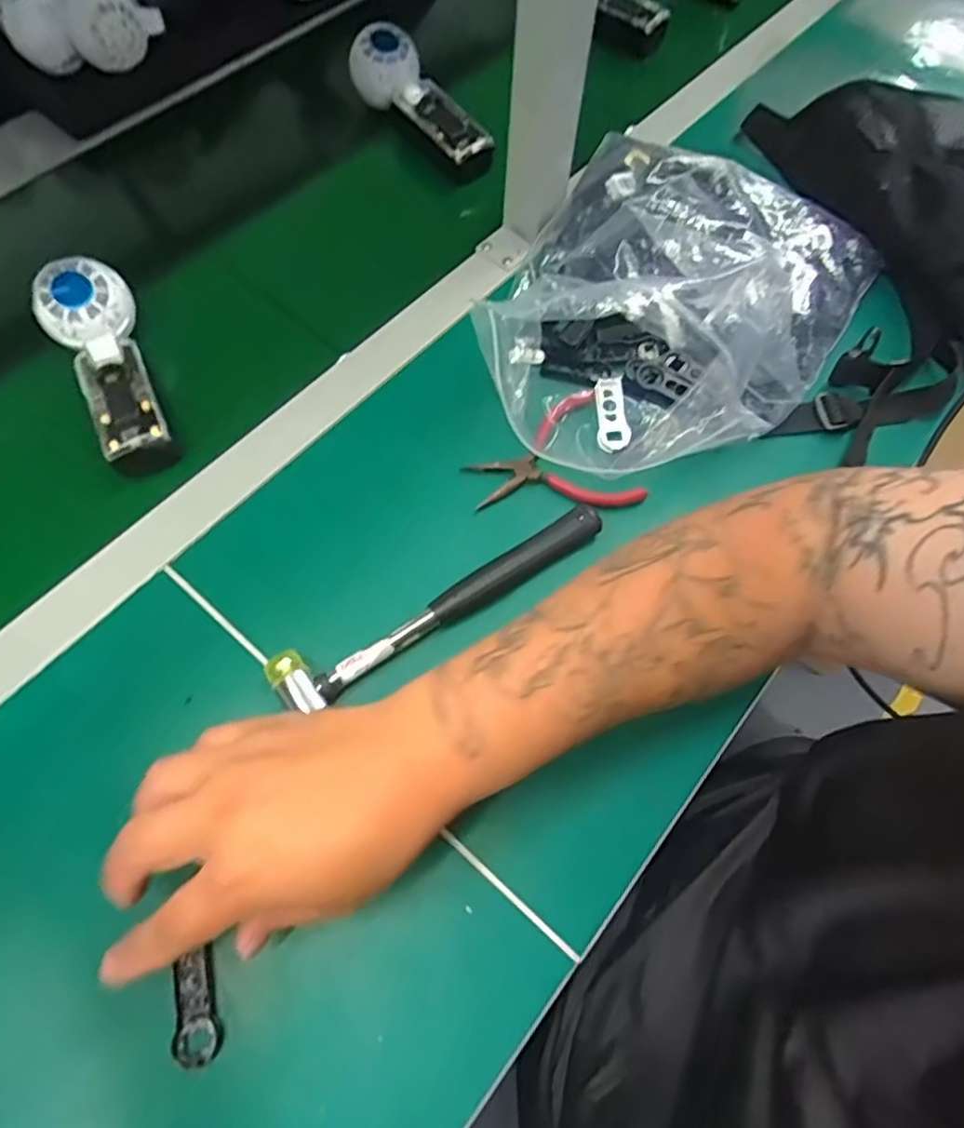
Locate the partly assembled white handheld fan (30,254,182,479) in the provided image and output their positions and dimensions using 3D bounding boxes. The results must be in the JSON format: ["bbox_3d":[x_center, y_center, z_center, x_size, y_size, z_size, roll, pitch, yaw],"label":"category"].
[{"bbox_3d":[-0.266,-0.141,0.453,0.063,0.070,0.154,-23,64,-15],"label":"partly assembled white handheld fan"}]

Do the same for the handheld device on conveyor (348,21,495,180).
[{"bbox_3d":[-0.052,-0.424,0.595,0.050,0.044,0.174,-38,81,-21],"label":"handheld device on conveyor"}]

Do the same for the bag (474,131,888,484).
[{"bbox_3d":[0.144,-0.215,0.482,0.245,0.073,0.319,33,64,15],"label":"bag"}]

